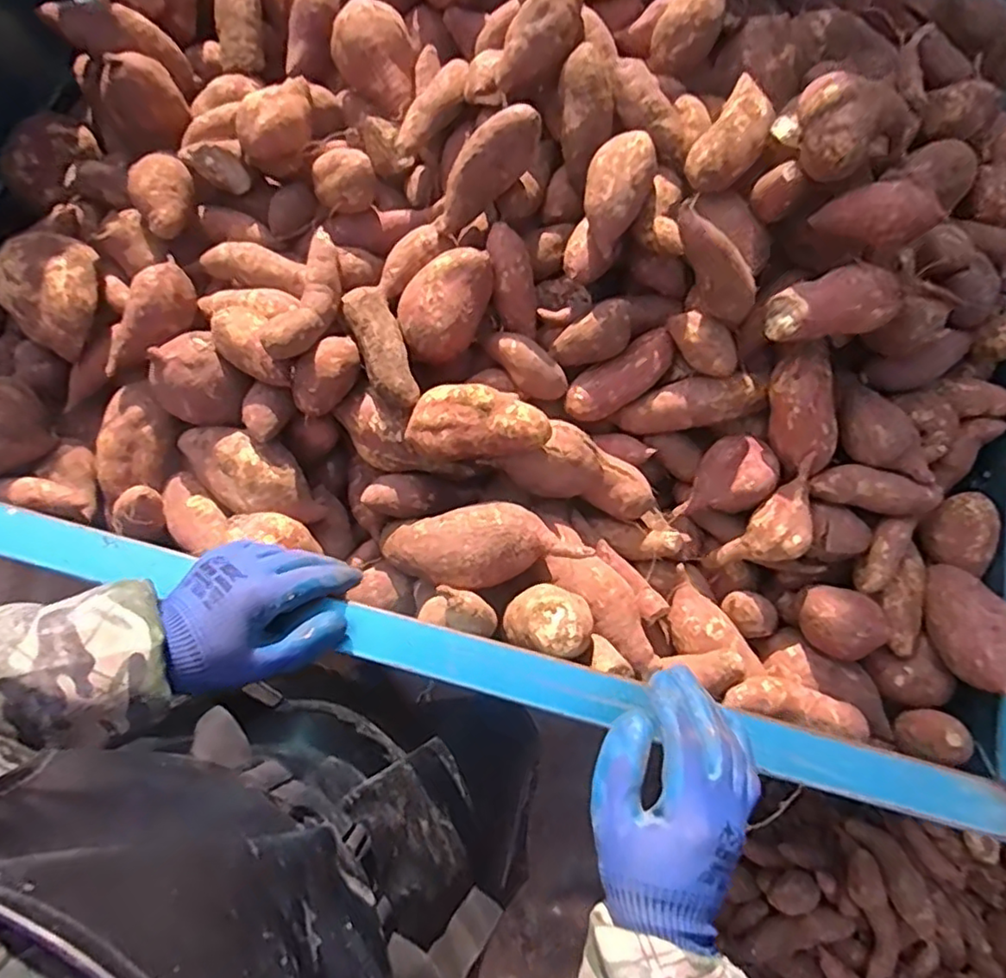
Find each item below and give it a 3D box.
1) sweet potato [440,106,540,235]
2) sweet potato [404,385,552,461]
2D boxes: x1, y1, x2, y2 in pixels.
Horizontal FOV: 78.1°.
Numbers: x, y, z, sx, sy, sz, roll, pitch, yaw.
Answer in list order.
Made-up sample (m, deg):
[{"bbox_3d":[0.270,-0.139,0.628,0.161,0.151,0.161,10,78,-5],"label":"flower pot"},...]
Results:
[{"bbox_3d":[-0.017,-0.313,0.616,0.145,0.042,0.049,-37,73,36],"label":"sweet potato"},{"bbox_3d":[-0.024,-0.062,0.602,0.134,0.063,0.065,2,75,1],"label":"sweet potato"}]

